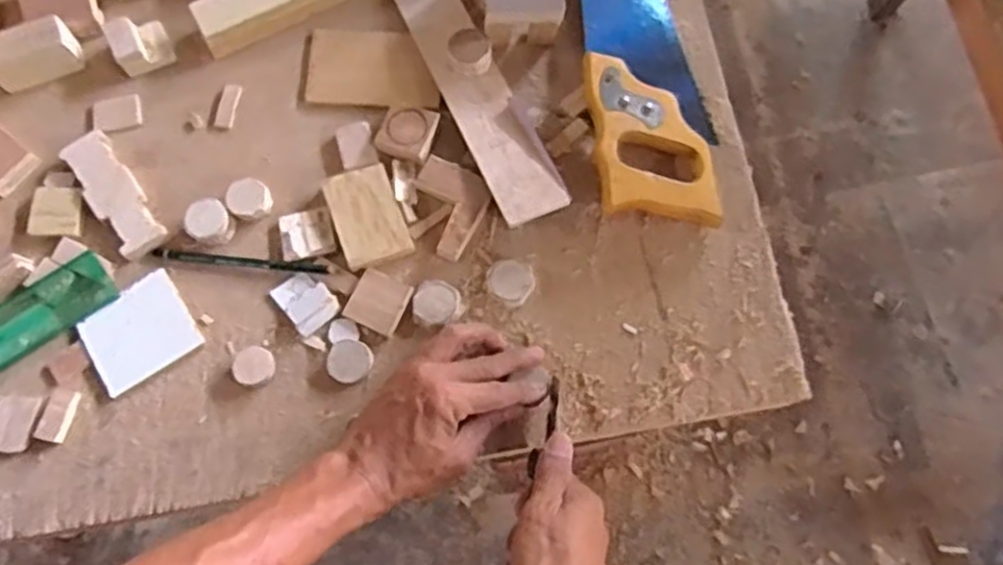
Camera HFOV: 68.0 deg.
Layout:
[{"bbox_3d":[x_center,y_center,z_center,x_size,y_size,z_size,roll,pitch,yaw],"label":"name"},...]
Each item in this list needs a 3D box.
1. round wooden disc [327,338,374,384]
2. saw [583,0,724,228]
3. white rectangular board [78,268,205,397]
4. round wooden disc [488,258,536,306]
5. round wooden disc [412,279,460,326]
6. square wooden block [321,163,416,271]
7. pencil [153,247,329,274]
[{"bbox_3d":[-0.113,0.058,0.553,0.031,0.008,0.032,0,73,0],"label":"round wooden disc"},{"bbox_3d":[0.111,-0.237,0.629,0.098,0.030,0.390,-5,73,-1],"label":"saw"},{"bbox_3d":[-0.272,0.037,0.554,0.075,0.011,0.068,-33,76,-9],"label":"white rectangular board"},{"bbox_3d":[0.007,-0.001,0.574,0.036,0.012,0.033,0,73,0],"label":"round wooden disc"},{"bbox_3d":[-0.050,0.015,0.567,0.034,0.009,0.034,0,73,0],"label":"round wooden disc"},{"bbox_3d":[-0.105,-0.052,0.581,0.052,0.009,0.077,-22,74,-6],"label":"square wooden block"},{"bbox_3d":[-0.201,-0.016,0.574,0.135,0.008,0.008,7,75,1],"label":"pencil"}]

